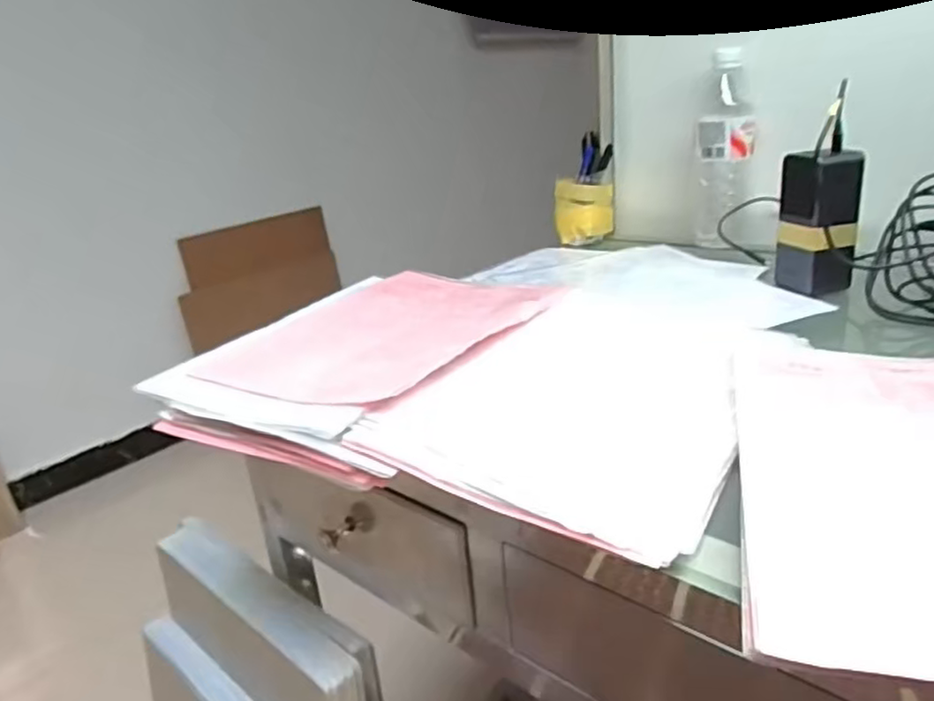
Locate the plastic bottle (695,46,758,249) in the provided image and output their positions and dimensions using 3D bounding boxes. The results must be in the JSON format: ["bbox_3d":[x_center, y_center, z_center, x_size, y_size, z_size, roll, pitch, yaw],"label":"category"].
[{"bbox_3d":[0.316,-0.244,0.836,0.071,0.222,0.066,4,23,22],"label":"plastic bottle"}]

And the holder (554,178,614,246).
[{"bbox_3d":[0.162,-0.198,0.946,0.082,0.083,0.086,0,22,13],"label":"holder"}]

